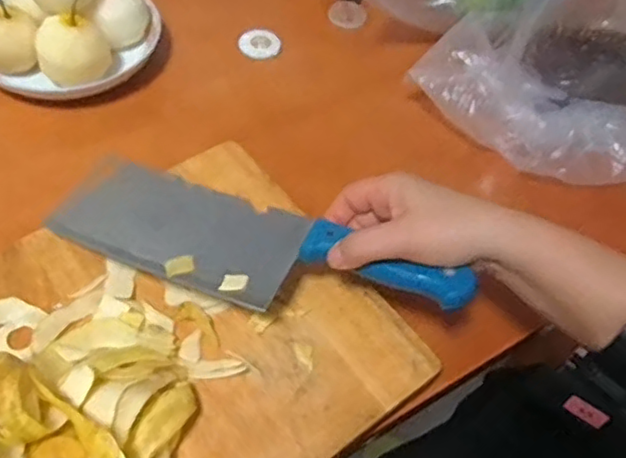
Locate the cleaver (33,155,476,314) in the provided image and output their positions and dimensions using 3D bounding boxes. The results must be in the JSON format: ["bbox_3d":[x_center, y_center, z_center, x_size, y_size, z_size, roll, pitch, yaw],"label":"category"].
[{"bbox_3d":[-0.042,0.008,0.408,0.281,0.015,0.085,14,51,17],"label":"cleaver"}]

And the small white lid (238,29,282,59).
[{"bbox_3d":[-0.053,-0.186,0.626,0.042,0.010,0.035,-4,52,-9],"label":"small white lid"}]

